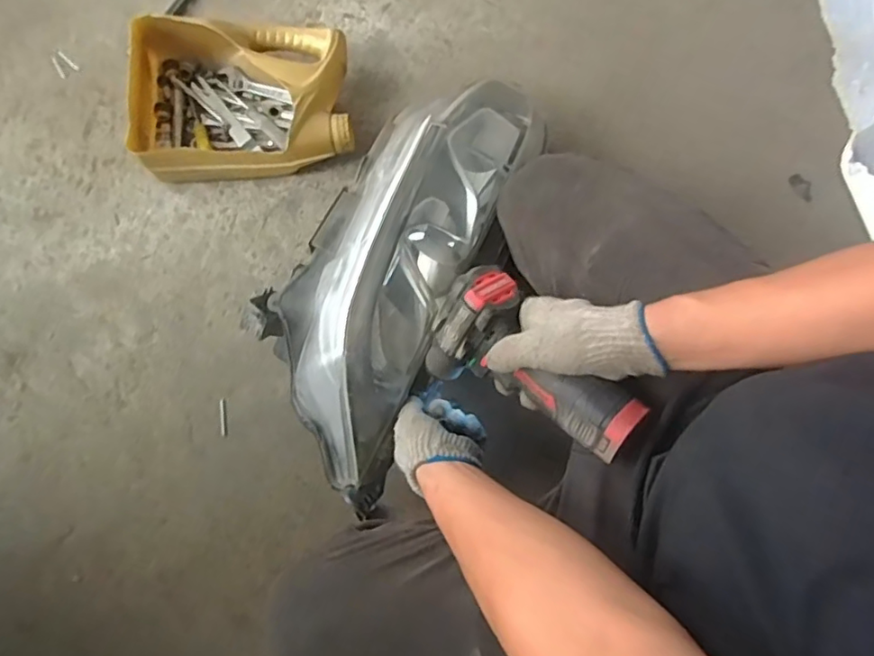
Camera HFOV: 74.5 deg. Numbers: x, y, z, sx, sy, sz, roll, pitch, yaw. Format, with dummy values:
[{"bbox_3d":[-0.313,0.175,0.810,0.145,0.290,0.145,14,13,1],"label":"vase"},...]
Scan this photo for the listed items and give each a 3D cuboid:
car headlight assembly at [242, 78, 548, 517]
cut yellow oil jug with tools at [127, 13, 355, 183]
[{"bbox_3d":[-0.035,-0.100,0.675,0.185,0.157,0.554,24,71,5],"label":"car headlight assembly"},{"bbox_3d":[-0.268,-0.318,0.807,0.298,0.091,0.215,-1,76,-2],"label":"cut yellow oil jug with tools"}]

